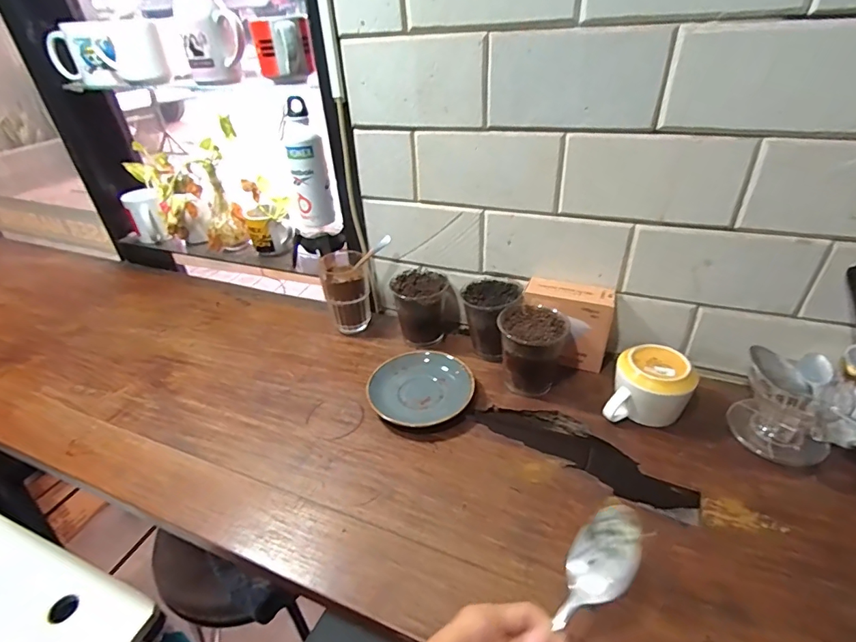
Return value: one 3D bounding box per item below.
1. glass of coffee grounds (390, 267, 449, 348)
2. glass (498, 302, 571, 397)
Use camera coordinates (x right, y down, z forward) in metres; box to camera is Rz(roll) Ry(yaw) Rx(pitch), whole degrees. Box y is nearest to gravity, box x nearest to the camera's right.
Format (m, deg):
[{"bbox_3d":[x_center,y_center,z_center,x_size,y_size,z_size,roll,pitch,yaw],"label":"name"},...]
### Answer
[{"bbox_3d":[-0.010,-0.022,0.707,0.080,0.101,0.076,-9,36,-6],"label":"glass of coffee grounds"},{"bbox_3d":[0.141,0.039,0.609,0.086,0.100,0.081,12,39,22],"label":"glass"}]

